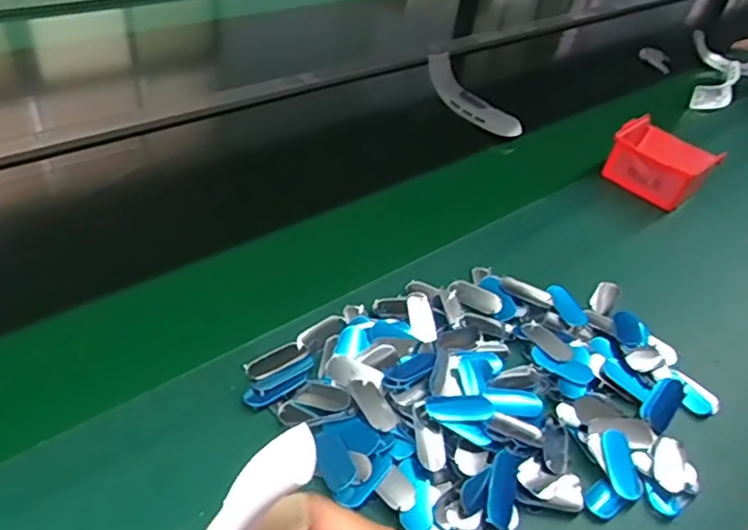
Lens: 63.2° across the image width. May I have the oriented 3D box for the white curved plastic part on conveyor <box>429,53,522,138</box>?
[{"bbox_3d":[0.163,-0.272,0.995,0.042,0.056,0.206,-26,62,-31],"label":"white curved plastic part on conveyor"}]

